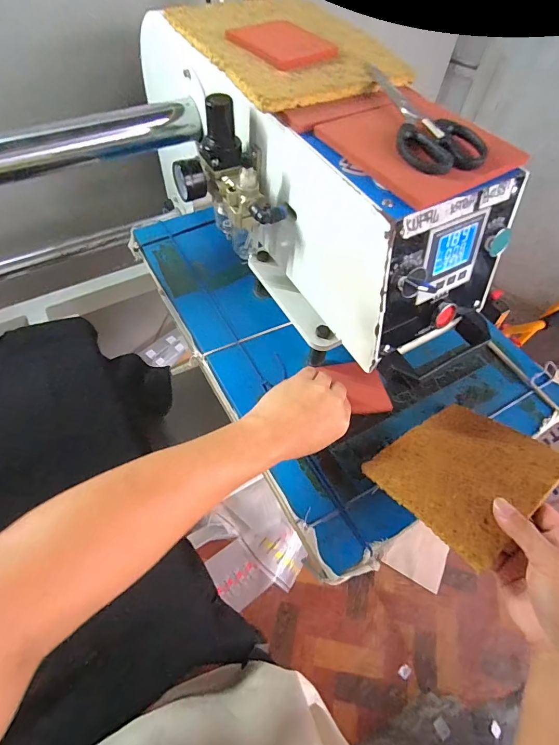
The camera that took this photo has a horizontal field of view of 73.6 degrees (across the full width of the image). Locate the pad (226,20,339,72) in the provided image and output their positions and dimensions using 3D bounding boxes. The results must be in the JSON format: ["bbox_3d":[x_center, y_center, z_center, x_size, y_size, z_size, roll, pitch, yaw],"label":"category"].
[{"bbox_3d":[0.002,-0.345,0.392,0.086,0.007,0.105,-35,66,-23],"label":"pad"}]

